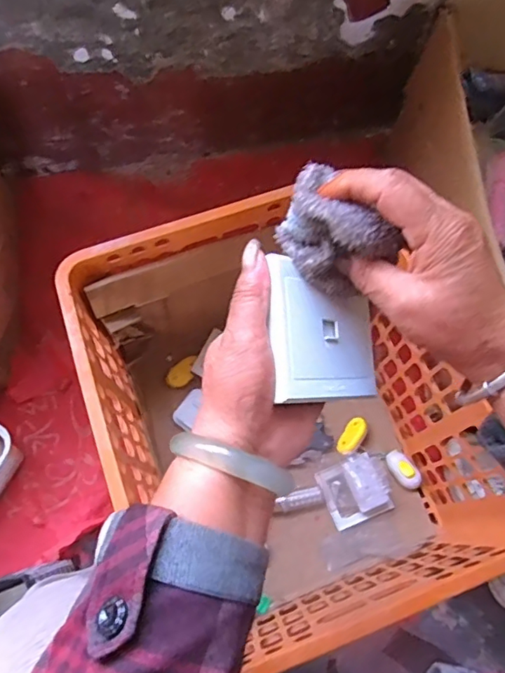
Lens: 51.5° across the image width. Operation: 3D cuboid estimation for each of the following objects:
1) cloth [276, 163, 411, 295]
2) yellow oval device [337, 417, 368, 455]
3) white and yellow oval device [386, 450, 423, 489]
[{"bbox_3d":[0.044,-0.059,0.304,0.050,0.052,0.068,-35,73,-13],"label":"cloth"},{"bbox_3d":[0.148,0.147,0.772,0.033,0.013,0.060,23,71,36],"label":"yellow oval device"},{"bbox_3d":[0.219,0.193,0.755,0.032,0.018,0.059,-30,72,-11],"label":"white and yellow oval device"}]

